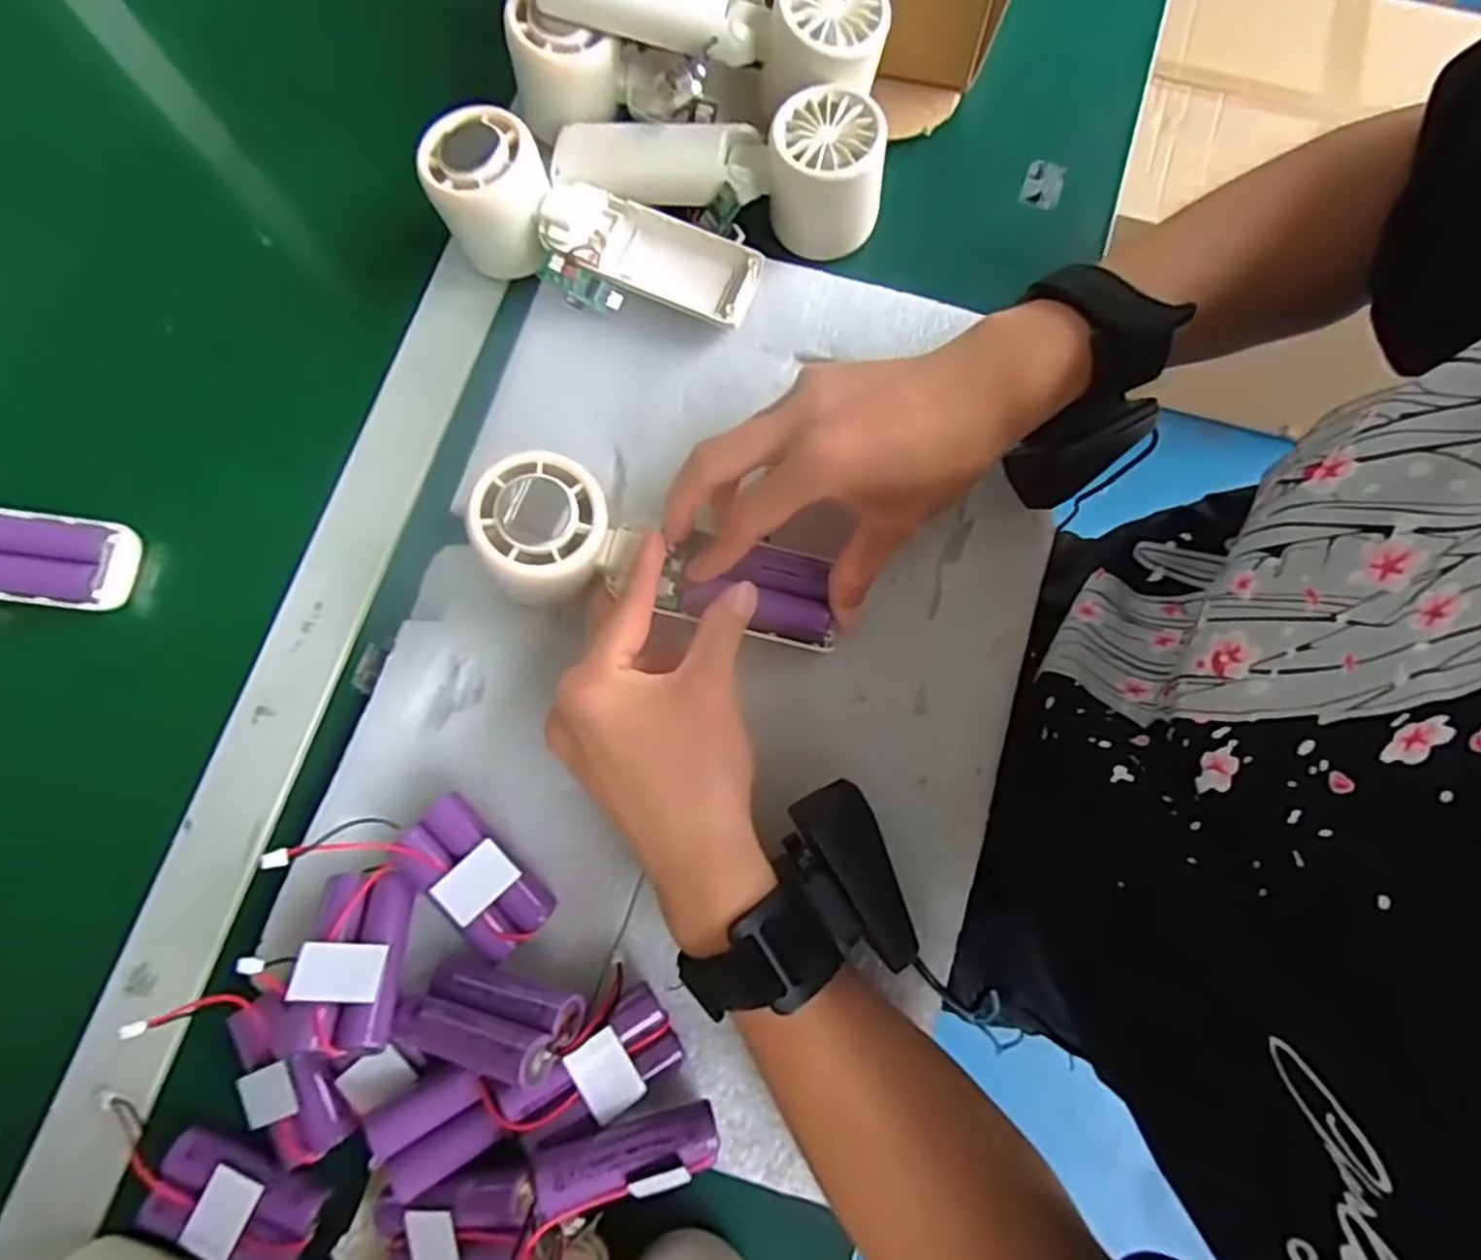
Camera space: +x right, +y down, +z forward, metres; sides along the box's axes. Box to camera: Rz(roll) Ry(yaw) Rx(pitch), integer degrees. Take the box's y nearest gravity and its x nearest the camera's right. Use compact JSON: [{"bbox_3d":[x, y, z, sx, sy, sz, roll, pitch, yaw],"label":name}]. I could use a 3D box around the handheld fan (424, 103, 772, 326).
[{"bbox_3d":[-0.073,-0.196,0.362,0.165,0.047,0.060,21,78,5],"label":"handheld fan"}]

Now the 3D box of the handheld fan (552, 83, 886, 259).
[{"bbox_3d":[-0.012,-0.236,0.370,0.166,0.049,0.052,9,77,3],"label":"handheld fan"}]

